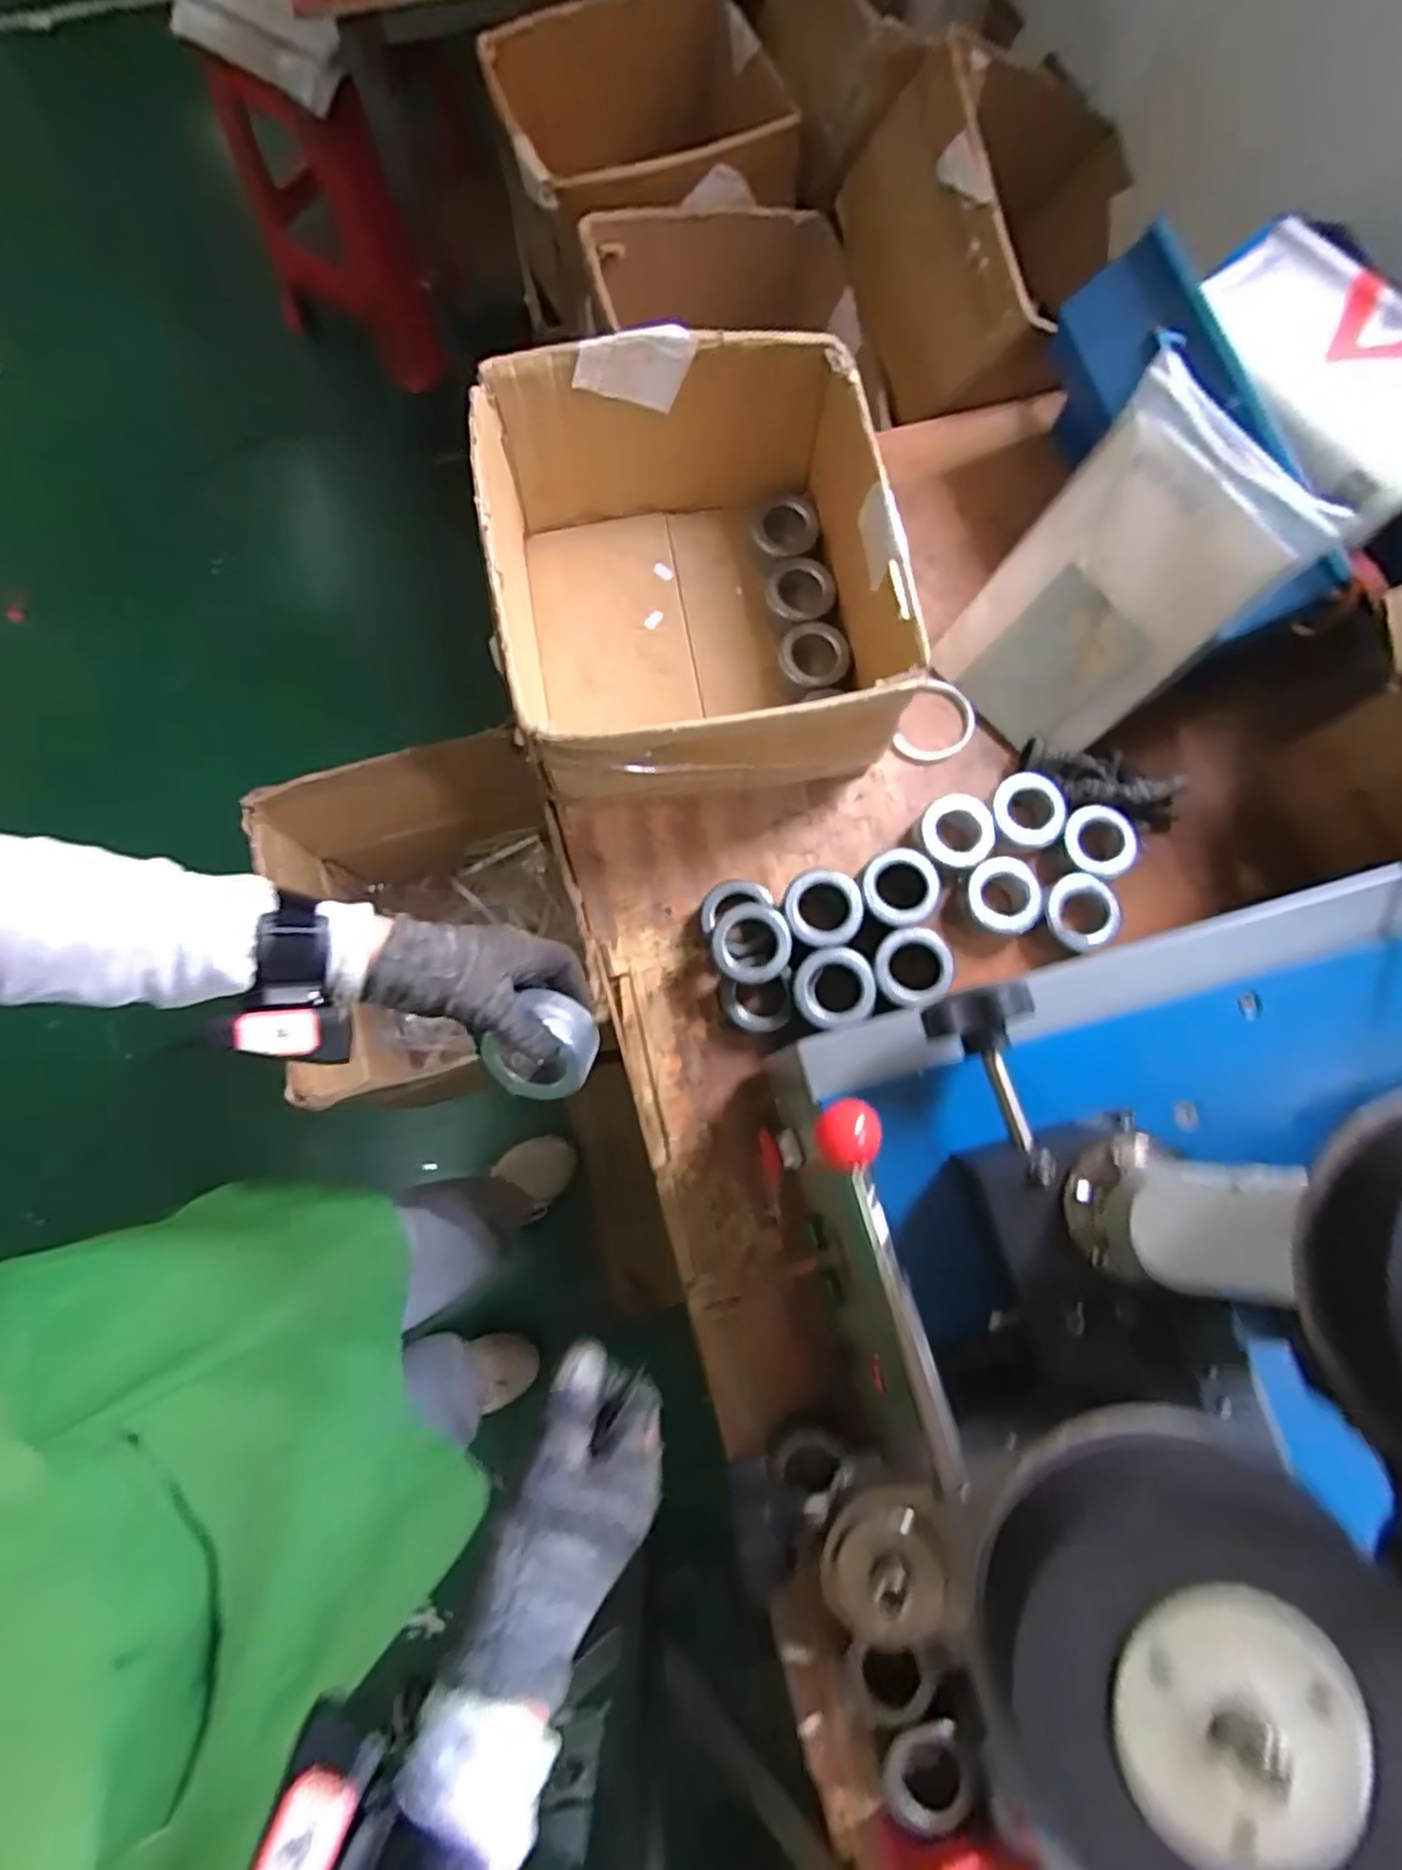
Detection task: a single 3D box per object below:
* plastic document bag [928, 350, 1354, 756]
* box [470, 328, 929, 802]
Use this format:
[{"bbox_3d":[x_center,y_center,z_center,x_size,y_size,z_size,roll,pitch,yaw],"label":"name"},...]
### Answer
[{"bbox_3d":[0.362,-0.301,0.668,0.028,0.280,0.191,-26,69,-45],"label":"plastic document bag"},{"bbox_3d":[-0.007,-0.299,0.671,0.322,0.201,0.344,-12,78,-3],"label":"box"}]

